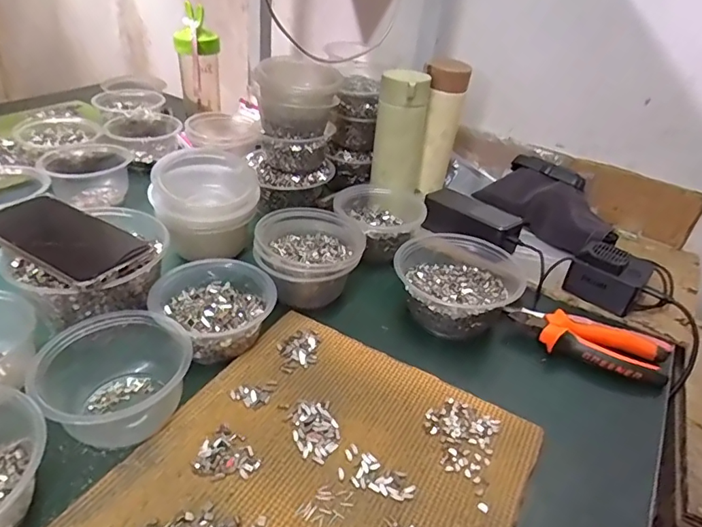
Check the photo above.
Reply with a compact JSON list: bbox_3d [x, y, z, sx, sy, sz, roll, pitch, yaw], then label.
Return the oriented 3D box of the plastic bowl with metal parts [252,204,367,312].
[{"bbox_3d":[-0.045,-0.006,0.552,0.115,0.069,0.108,4,34,-2],"label":"plastic bowl with metal parts"}]

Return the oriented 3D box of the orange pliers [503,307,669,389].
[{"bbox_3d":[0.245,0.081,0.524,0.155,0.033,0.071,20,36,21],"label":"orange pliers"}]

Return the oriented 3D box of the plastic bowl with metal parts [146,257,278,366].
[{"bbox_3d":[-0.134,0.042,0.486,0.105,0.052,0.096,4,34,-2],"label":"plastic bowl with metal parts"}]

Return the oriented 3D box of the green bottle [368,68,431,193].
[{"bbox_3d":[0.066,-0.180,0.671,0.064,0.147,0.063,20,37,21],"label":"green bottle"}]

